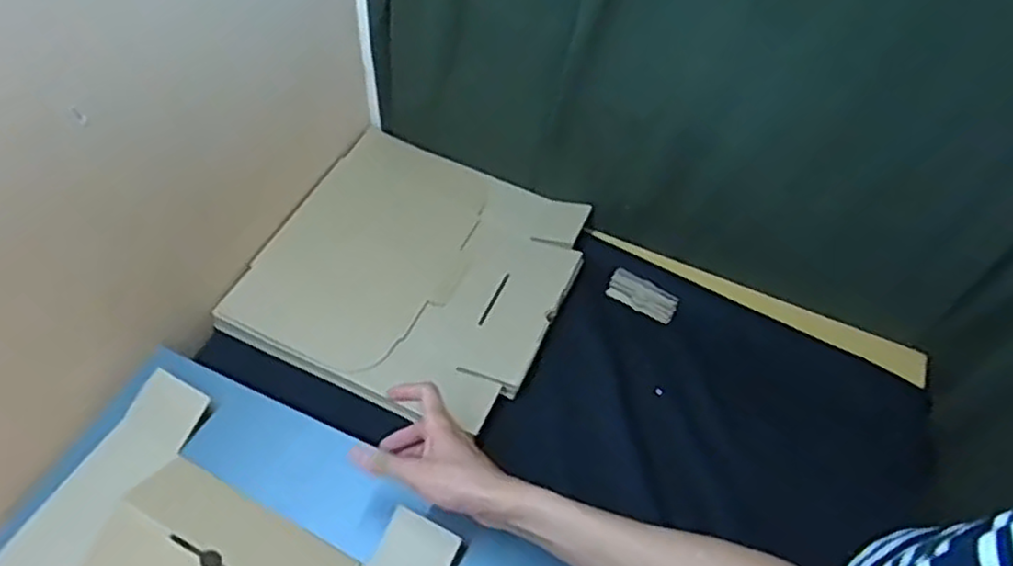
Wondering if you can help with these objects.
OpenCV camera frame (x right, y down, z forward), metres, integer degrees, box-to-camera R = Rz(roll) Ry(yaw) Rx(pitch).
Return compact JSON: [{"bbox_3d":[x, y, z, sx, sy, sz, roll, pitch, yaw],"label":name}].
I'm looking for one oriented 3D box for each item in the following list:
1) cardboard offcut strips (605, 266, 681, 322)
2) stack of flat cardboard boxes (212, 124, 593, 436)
[{"bbox_3d":[0.171,0.015,0.889,0.090,0.007,0.048,33,59,17],"label":"cardboard offcut strips"},{"bbox_3d":[-0.103,-0.022,0.866,0.336,0.032,0.346,25,58,7],"label":"stack of flat cardboard boxes"}]

